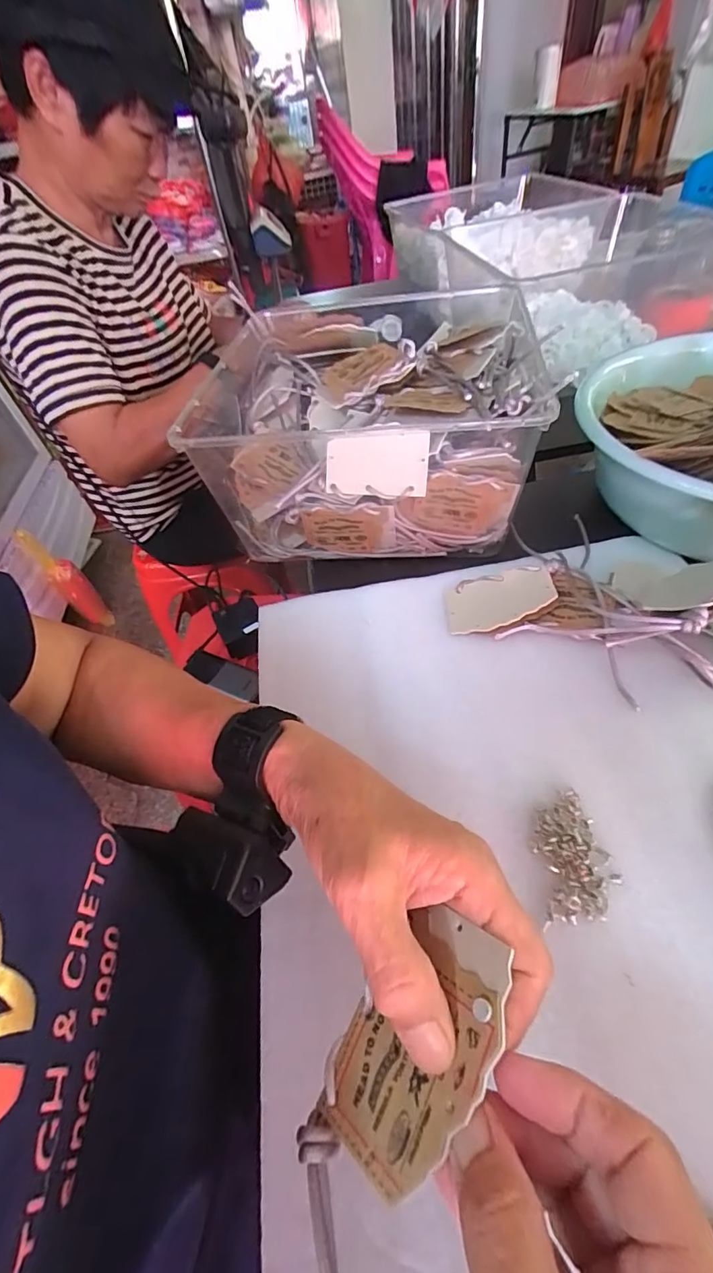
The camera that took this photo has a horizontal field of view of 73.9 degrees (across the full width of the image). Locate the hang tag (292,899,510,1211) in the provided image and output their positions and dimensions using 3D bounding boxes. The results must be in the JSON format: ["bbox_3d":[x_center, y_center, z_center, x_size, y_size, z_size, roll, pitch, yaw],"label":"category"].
[{"bbox_3d":[0.019,0.150,0.172,0.054,0.006,0.090,11,64,49],"label":"hang tag"}]

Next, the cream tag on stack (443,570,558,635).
[{"bbox_3d":[0.116,-0.030,0.389,0.085,0.005,0.056,-14,43,21],"label":"cream tag on stack"}]

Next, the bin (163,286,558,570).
[{"bbox_3d":[0.009,-0.220,0.495,0.315,0.127,0.299,-2,51,9],"label":"bin"}]

